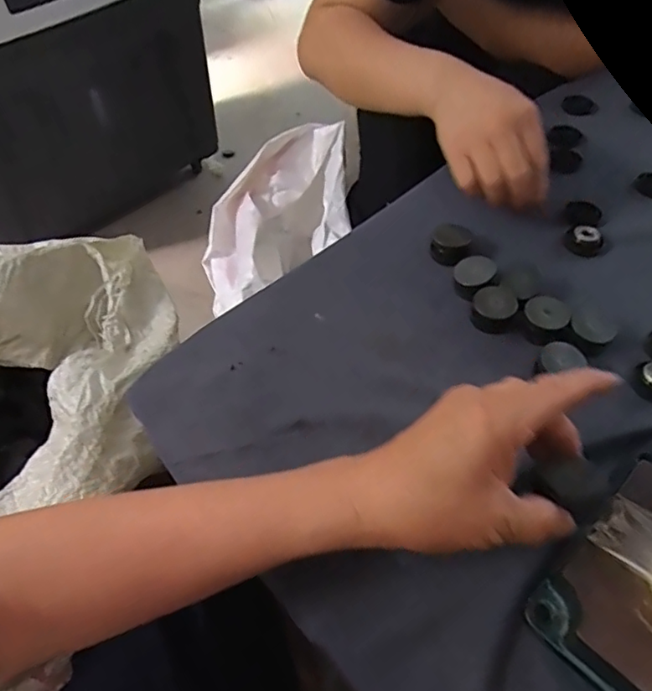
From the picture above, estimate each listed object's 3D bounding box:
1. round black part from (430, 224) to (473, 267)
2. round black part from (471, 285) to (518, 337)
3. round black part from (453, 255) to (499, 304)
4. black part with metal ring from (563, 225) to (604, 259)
[{"bbox_3d":[0.104,-0.085,0.486,0.030,0.018,0.030,0,52,0],"label":"round black part"},{"bbox_3d":[0.130,-0.028,0.444,0.031,0.016,0.034,0,52,0],"label":"round black part"},{"bbox_3d":[0.119,-0.058,0.462,0.035,0.014,0.037,-9,54,6],"label":"round black part"},{"bbox_3d":[0.223,-0.091,0.498,0.033,0.011,0.030,0,52,0],"label":"black part with metal ring"}]

